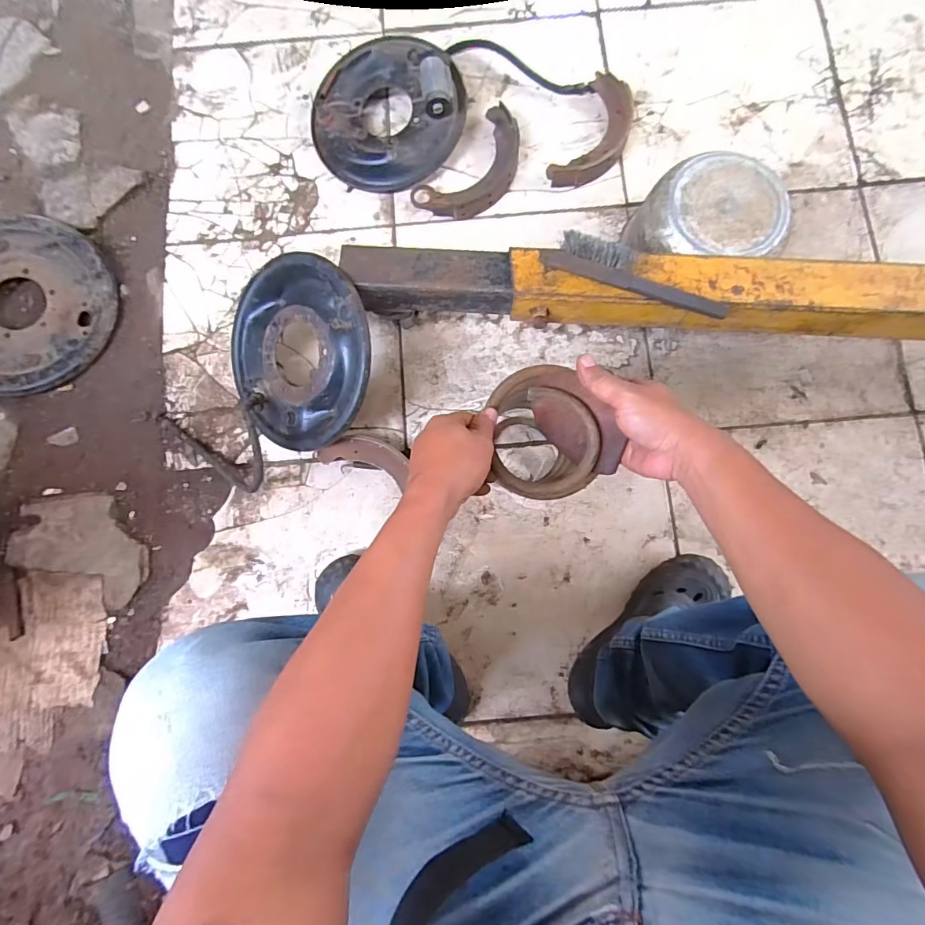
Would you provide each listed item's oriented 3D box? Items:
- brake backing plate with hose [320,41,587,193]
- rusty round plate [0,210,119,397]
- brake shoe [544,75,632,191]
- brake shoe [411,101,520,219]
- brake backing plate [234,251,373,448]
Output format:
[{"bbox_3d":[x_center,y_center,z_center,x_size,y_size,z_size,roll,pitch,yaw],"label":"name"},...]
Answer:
[{"bbox_3d":[-0.033,-0.650,0.802,0.482,0.083,0.248,-23,83,-1],"label":"brake backing plate with hose"},{"bbox_3d":[-0.742,-0.265,0.775,0.299,0.056,0.295,0,83,2],"label":"rusty round plate"},{"bbox_3d":[0.232,-0.561,0.800,0.099,0.034,0.211,27,85,5],"label":"brake shoe"},{"bbox_3d":[0.026,-0.500,0.795,0.115,0.034,0.216,42,86,6],"label":"brake shoe"},{"bbox_3d":[-0.240,-0.157,0.673,0.267,0.030,0.262,5,100,29],"label":"brake backing plate"}]

